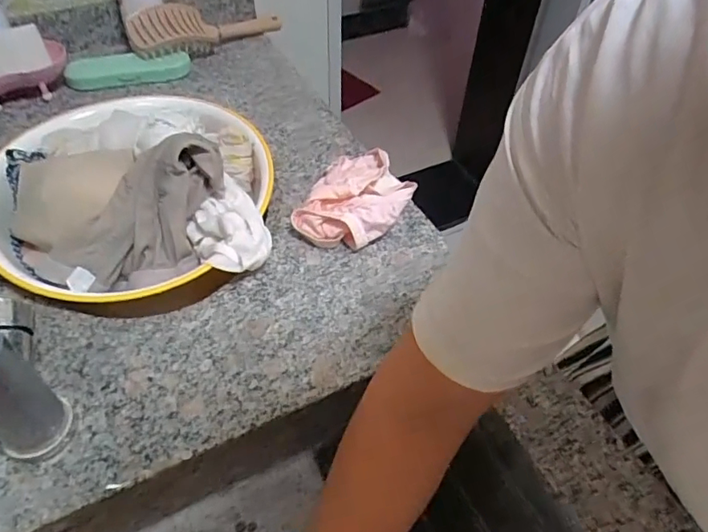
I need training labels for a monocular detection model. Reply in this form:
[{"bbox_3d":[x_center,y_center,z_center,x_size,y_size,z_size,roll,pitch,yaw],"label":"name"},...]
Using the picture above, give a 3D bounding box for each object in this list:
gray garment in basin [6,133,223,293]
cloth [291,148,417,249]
[{"bbox_3d":[-0.259,-0.073,0.521,0.215,0.104,0.177,27,53,19],"label":"gray garment in basin"},{"bbox_3d":[0.006,-0.079,0.571,0.104,0.036,0.150,18,50,13],"label":"cloth"}]

